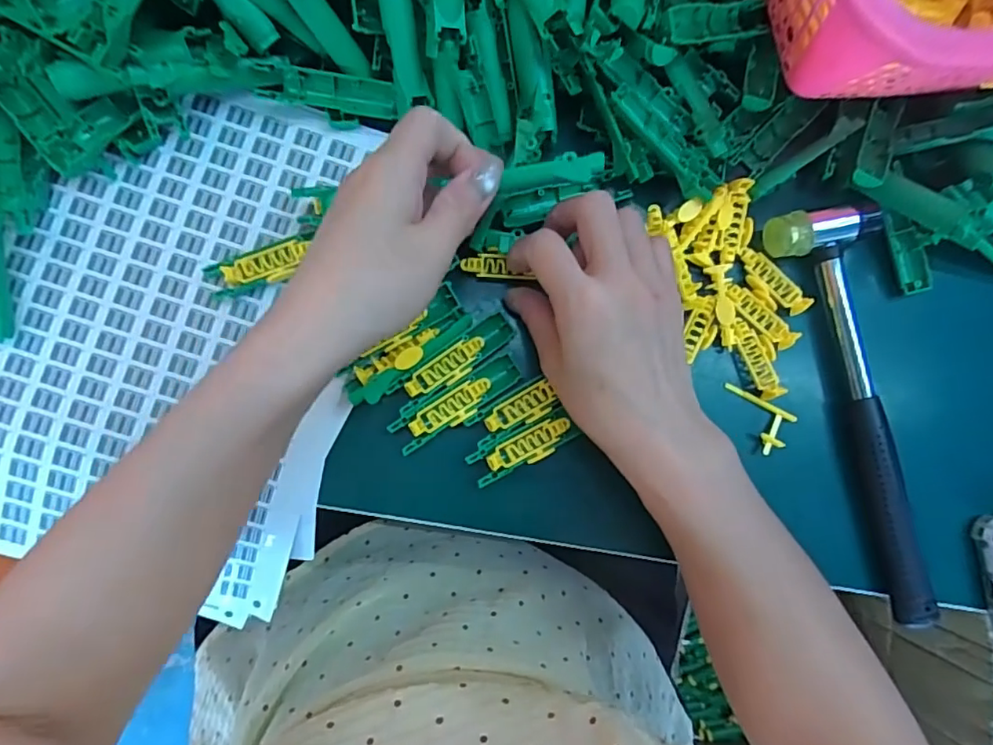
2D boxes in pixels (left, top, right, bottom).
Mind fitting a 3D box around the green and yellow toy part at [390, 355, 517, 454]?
[{"bbox_3d":[-0.021,0.017,0.302,0.074,0.005,0.023,-27,88,-6],"label":"green and yellow toy part"}]

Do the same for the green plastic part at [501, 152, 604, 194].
[{"bbox_3d":[0.027,-0.094,0.261,0.049,0.006,0.012,-9,87,-5],"label":"green plastic part"}]

